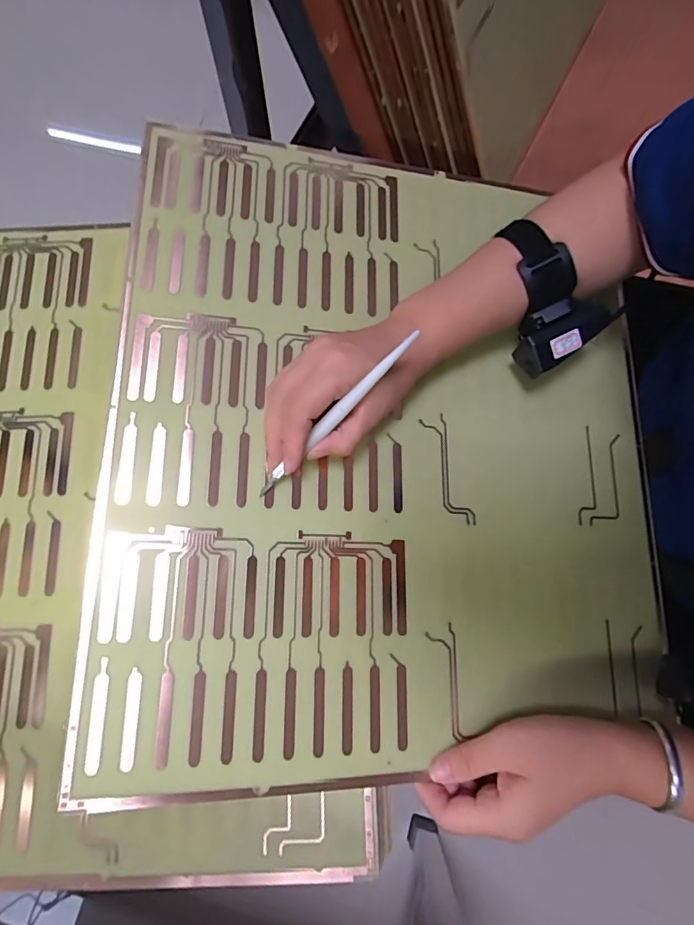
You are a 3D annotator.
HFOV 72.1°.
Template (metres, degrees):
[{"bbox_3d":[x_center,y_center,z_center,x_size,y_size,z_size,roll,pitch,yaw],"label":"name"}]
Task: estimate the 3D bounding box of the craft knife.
[{"bbox_3d":[-0.010,-0.028,0.314,0.146,0.013,0.005,-44,80,17],"label":"craft knife"}]

